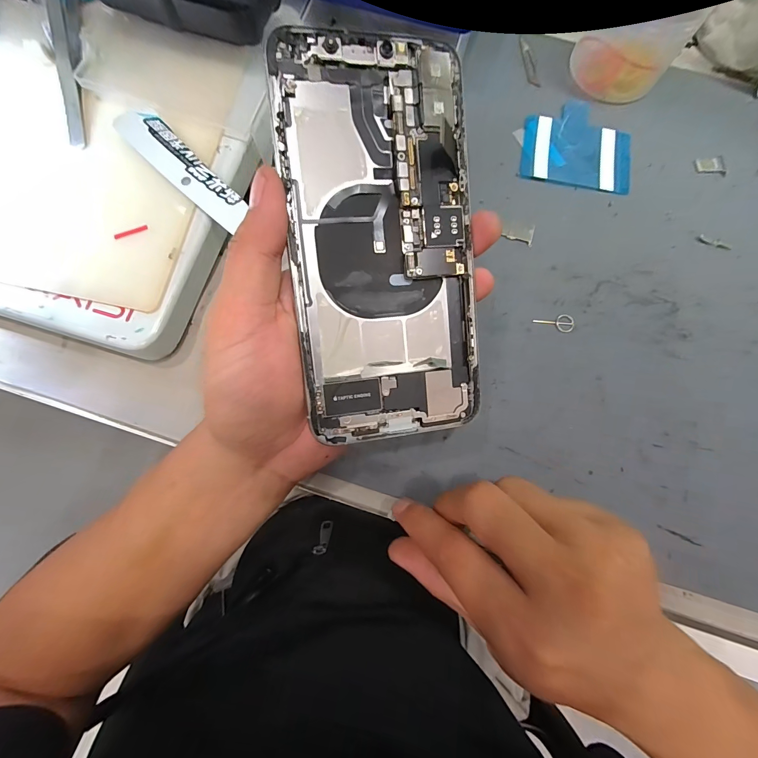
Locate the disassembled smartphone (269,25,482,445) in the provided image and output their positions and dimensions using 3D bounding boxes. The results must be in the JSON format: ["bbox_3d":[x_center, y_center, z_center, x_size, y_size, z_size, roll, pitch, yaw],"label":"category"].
[{"bbox_3d":[0.003,-0.053,0.143,0.074,0.006,0.153,-7,97,-10],"label":"disassembled smartphone"}]

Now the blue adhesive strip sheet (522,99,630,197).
[{"bbox_3d":[0.137,-0.162,0.239,0.072,0.004,0.066,11,78,2],"label":"blue adhesive strip sheet"}]

